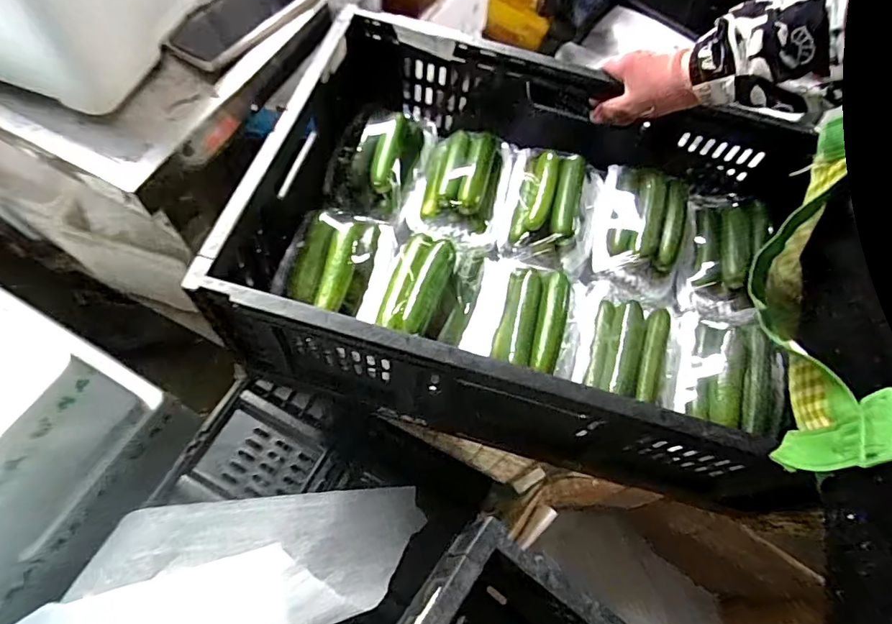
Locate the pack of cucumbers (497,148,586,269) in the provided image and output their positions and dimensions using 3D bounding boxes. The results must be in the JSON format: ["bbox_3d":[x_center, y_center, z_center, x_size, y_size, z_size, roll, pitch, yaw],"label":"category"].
[{"bbox_3d":[0.118,-0.134,0.627,0.093,0.041,0.157,11,64,2],"label":"pack of cucumbers"}]

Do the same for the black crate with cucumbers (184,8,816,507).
[{"bbox_3d":[0.100,-0.072,0.568,0.571,0.180,0.386,14,64,3],"label":"black crate with cucumbers"}]

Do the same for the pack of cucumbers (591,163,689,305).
[{"bbox_3d":[0.233,-0.104,0.622,0.105,0.056,0.173,9,64,0],"label":"pack of cucumbers"}]

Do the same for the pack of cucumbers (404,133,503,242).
[{"bbox_3d":[0.012,-0.165,0.642,0.105,0.061,0.155,14,64,3],"label":"pack of cucumbers"}]

